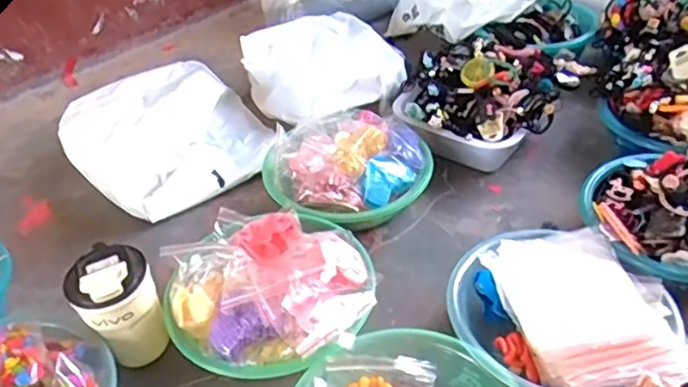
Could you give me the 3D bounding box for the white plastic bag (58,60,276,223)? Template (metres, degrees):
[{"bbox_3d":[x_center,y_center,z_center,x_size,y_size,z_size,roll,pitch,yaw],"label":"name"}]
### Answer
[{"bbox_3d":[-0.272,-0.095,1.003,0.304,0.094,0.294,29,51,33],"label":"white plastic bag"}]

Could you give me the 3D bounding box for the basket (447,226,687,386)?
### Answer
[{"bbox_3d":[0.232,0.138,0.674,0.216,0.100,0.230,-3,41,2],"label":"basket"}]

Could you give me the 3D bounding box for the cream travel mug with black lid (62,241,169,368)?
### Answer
[{"bbox_3d":[-0.246,0.132,0.688,0.081,0.146,0.078,-3,41,2],"label":"cream travel mug with black lid"}]

